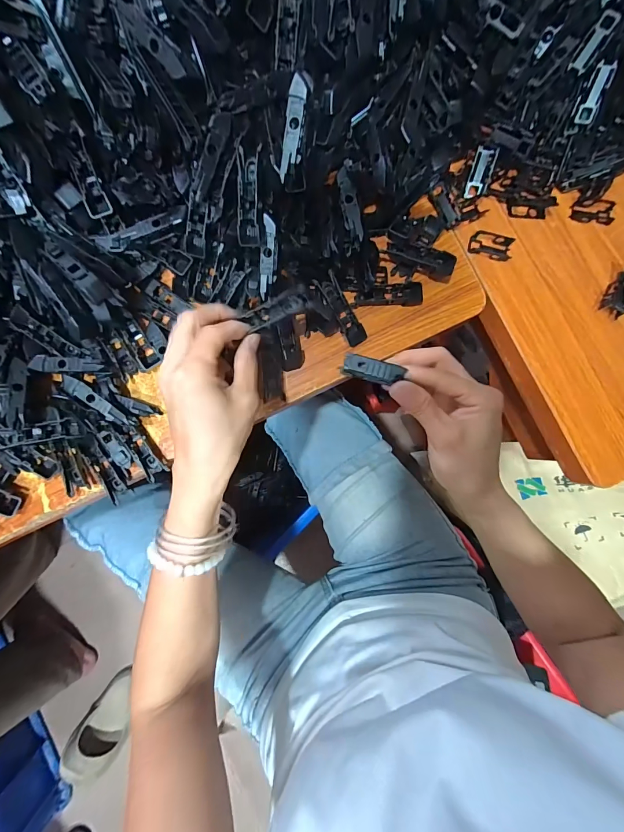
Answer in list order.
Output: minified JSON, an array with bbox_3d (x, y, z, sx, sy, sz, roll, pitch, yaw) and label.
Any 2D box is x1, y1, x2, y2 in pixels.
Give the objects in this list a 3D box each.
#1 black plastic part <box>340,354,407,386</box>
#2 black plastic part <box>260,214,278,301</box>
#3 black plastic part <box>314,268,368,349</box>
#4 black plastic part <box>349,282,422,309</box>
[{"bbox_3d":[0.043,-0.033,0.250,0.043,0.004,0.017,11,87,1],"label":"black plastic part"},{"bbox_3d":[-0.037,-0.135,0.298,0.013,0.008,0.063,8,114,-1],"label":"black plastic part"},{"bbox_3d":[0.028,-0.099,0.323,0.020,0.013,0.068,-33,108,-2],"label":"black plastic part"},{"bbox_3d":[0.072,-0.115,0.328,0.067,0.009,0.020,-3,86,-2],"label":"black plastic part"}]

